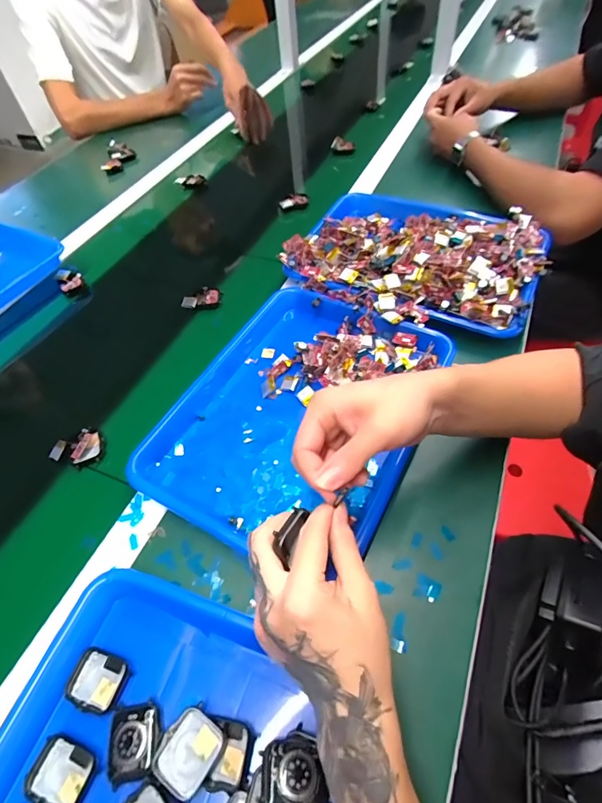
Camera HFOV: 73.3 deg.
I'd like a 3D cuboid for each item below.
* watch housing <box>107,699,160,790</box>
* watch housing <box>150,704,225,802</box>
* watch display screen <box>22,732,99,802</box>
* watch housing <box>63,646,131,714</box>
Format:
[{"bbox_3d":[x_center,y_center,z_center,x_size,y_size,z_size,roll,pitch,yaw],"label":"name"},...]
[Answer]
[{"bbox_3d":[-0.124,0.249,0.297,0.036,0.009,0.043,-14,55,-6],"label":"watch housing"},{"bbox_3d":[-0.078,0.243,0.280,0.040,0.005,0.045,28,62,22],"label":"watch housing"},{"bbox_3d":[-0.173,0.269,0.292,0.044,0.008,0.039,18,58,16],"label":"watch display screen"},{"bbox_3d":[-0.163,0.224,0.325,0.043,0.006,0.038,15,57,14],"label":"watch housing"}]

